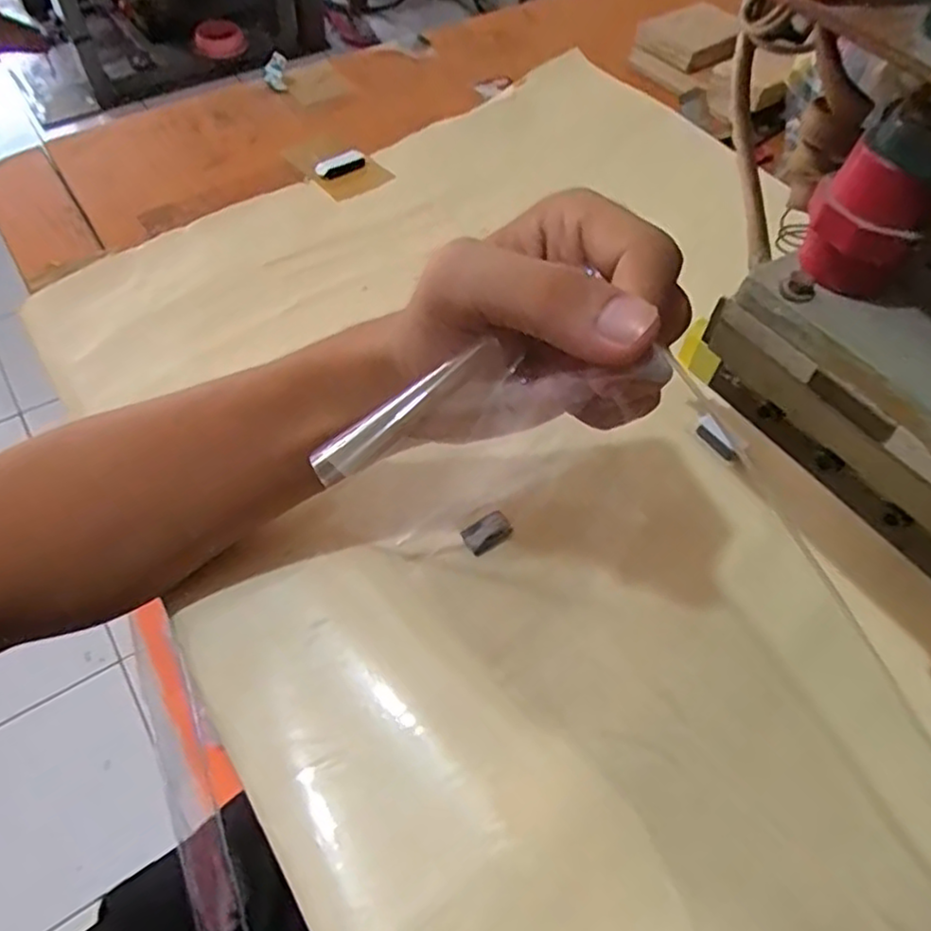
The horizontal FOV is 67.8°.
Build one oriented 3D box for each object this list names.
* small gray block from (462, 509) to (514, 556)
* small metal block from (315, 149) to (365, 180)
[{"bbox_3d":[0.010,0.031,0.321,0.022,0.005,0.013,-28,60,-18],"label":"small gray block"},{"bbox_3d":[-0.087,-0.211,0.487,0.036,0.009,0.011,-28,61,-21],"label":"small metal block"}]

